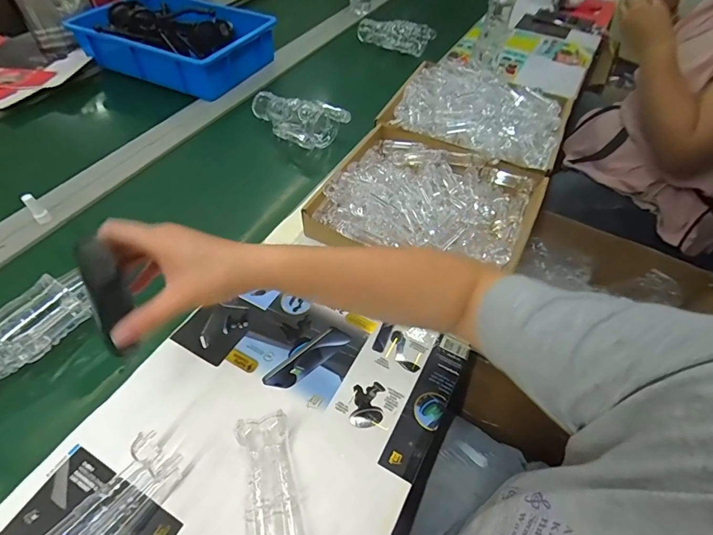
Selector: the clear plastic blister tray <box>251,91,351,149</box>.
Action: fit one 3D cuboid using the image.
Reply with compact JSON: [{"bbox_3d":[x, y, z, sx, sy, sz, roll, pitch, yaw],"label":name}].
[{"bbox_3d":[-0.129,-0.310,0.803,0.191,0.059,0.135,29,56,21],"label":"clear plastic blister tray"}]

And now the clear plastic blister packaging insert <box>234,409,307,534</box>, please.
[{"bbox_3d":[-0.086,0.217,0.376,0.074,0.051,0.133,-16,53,-14],"label":"clear plastic blister packaging insert"}]

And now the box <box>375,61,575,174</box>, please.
[{"bbox_3d":[0.241,-0.311,0.772,0.325,0.053,0.296,26,55,18],"label":"box"}]

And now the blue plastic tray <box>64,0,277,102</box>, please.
[{"bbox_3d":[-0.427,-0.553,0.967,0.400,0.104,0.280,21,53,15],"label":"blue plastic tray"}]

